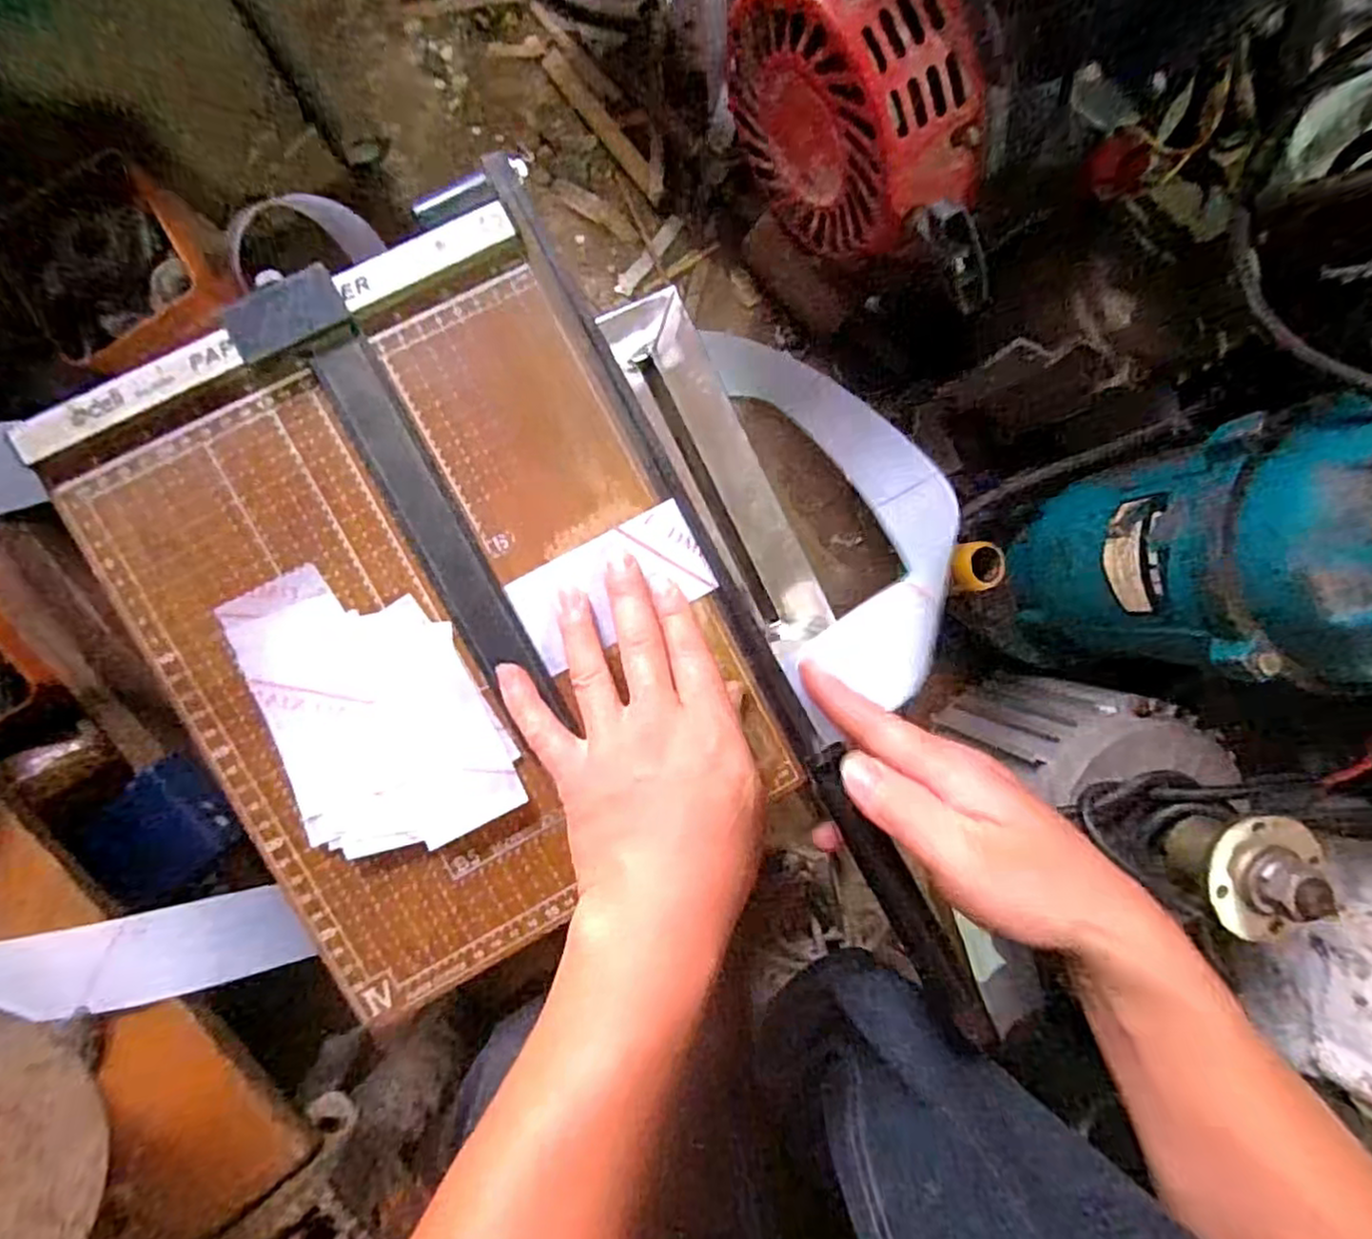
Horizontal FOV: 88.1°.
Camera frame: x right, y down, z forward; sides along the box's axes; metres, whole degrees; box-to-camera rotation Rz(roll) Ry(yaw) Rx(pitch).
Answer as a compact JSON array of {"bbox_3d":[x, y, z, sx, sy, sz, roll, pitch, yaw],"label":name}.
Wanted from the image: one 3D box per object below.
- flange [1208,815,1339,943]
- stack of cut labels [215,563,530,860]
[{"bbox_3d":[0.285,0.126,0.339,0.053,0.035,0.062,29,89,-7],"label":"flange"},{"bbox_3d":[-0.147,0.042,0.336,0.099,0.011,0.138,-20,92,-6],"label":"stack of cut labels"}]

